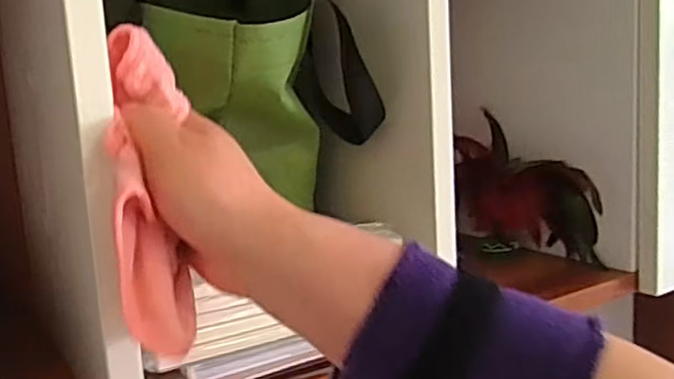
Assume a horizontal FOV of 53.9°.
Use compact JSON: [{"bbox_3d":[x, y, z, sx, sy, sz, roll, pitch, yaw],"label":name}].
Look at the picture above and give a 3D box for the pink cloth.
[{"bbox_3d":[-0.091,-0.003,0.326,0.036,0.163,0.055,-5,-18,-13],"label":"pink cloth"}]

